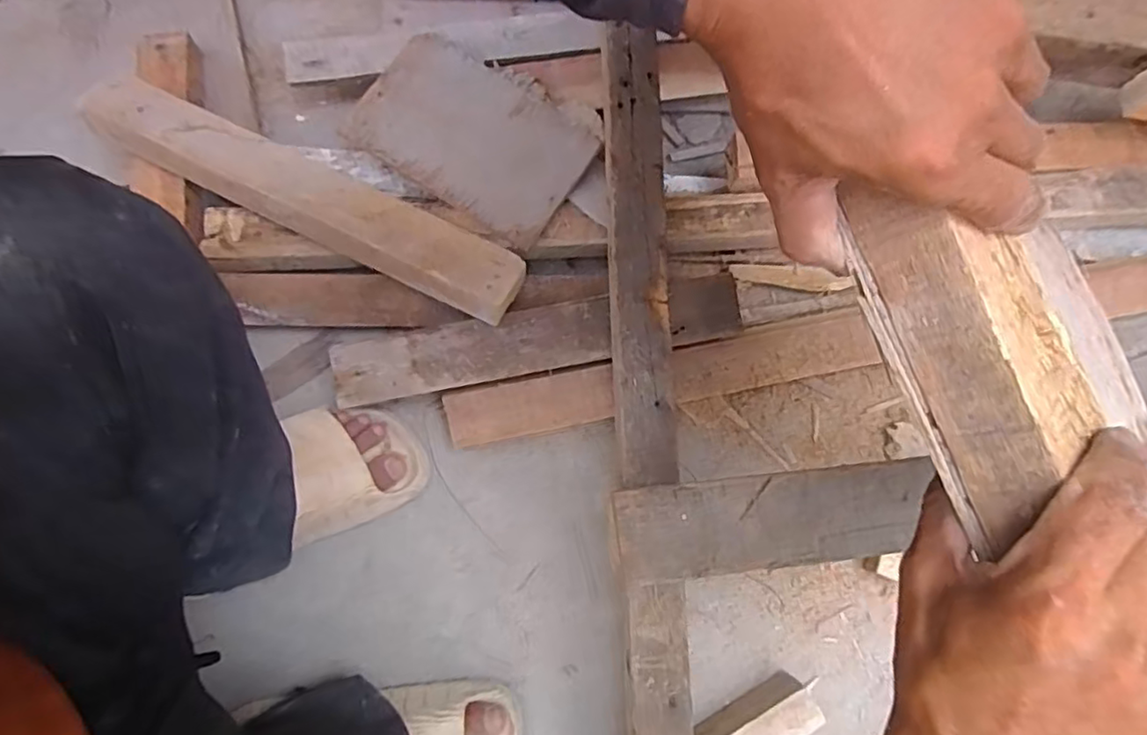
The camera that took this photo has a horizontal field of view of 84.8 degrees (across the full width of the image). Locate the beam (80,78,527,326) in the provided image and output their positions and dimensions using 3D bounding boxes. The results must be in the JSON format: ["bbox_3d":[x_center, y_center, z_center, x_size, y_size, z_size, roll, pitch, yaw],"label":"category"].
[{"bbox_3d":[-0.280,-0.177,0.649,0.487,0.056,0.077,26,77,5],"label":"beam"}]

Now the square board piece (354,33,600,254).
[{"bbox_3d":[-0.113,-0.257,0.696,0.254,0.018,0.176,29,77,5],"label":"square board piece"}]

